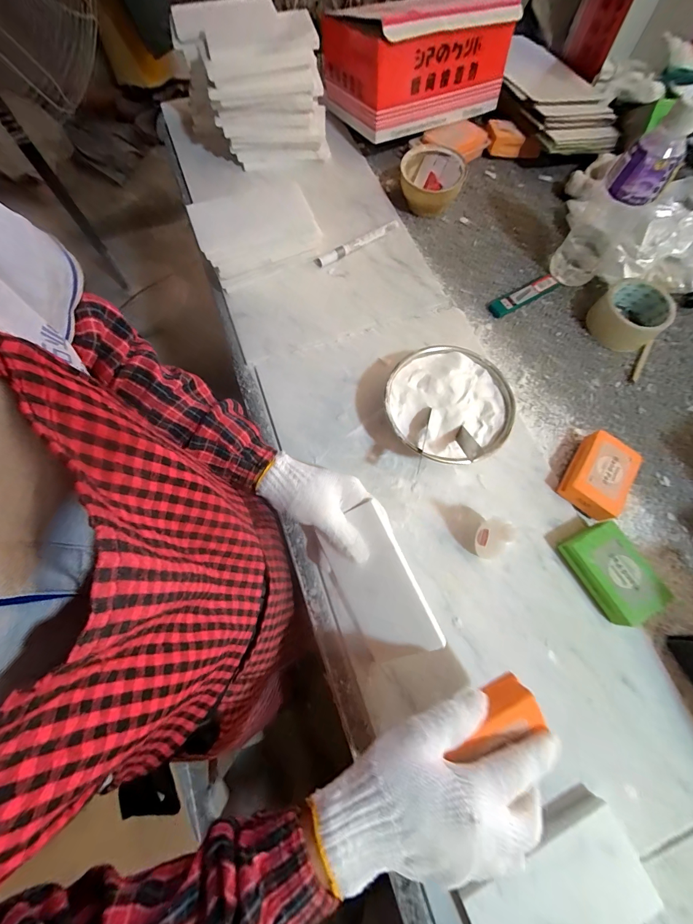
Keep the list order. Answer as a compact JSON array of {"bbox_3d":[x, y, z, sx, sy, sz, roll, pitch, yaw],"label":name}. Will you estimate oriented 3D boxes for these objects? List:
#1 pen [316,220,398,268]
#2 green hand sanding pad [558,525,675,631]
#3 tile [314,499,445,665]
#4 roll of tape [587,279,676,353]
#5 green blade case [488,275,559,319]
[{"bbox_3d":[0.016,-0.334,0.528,0.141,0.017,0.019,-33,75,-11],"label":"pen"},{"bbox_3d":[0.286,0.118,0.376,0.058,0.033,0.099,-26,74,-10],"label":"green hand sanding pad"},{"bbox_3d":[0.029,0.122,0.344,0.081,0.010,0.147,-29,80,28],"label":"tile"},{"bbox_3d":[0.395,-0.206,0.483,0.087,0.047,0.086,0,71,-1],"label":"roll of tape"},{"bbox_3d":[0.262,-0.246,0.514,0.115,0.012,0.025,-30,74,-11],"label":"green blade case"}]

